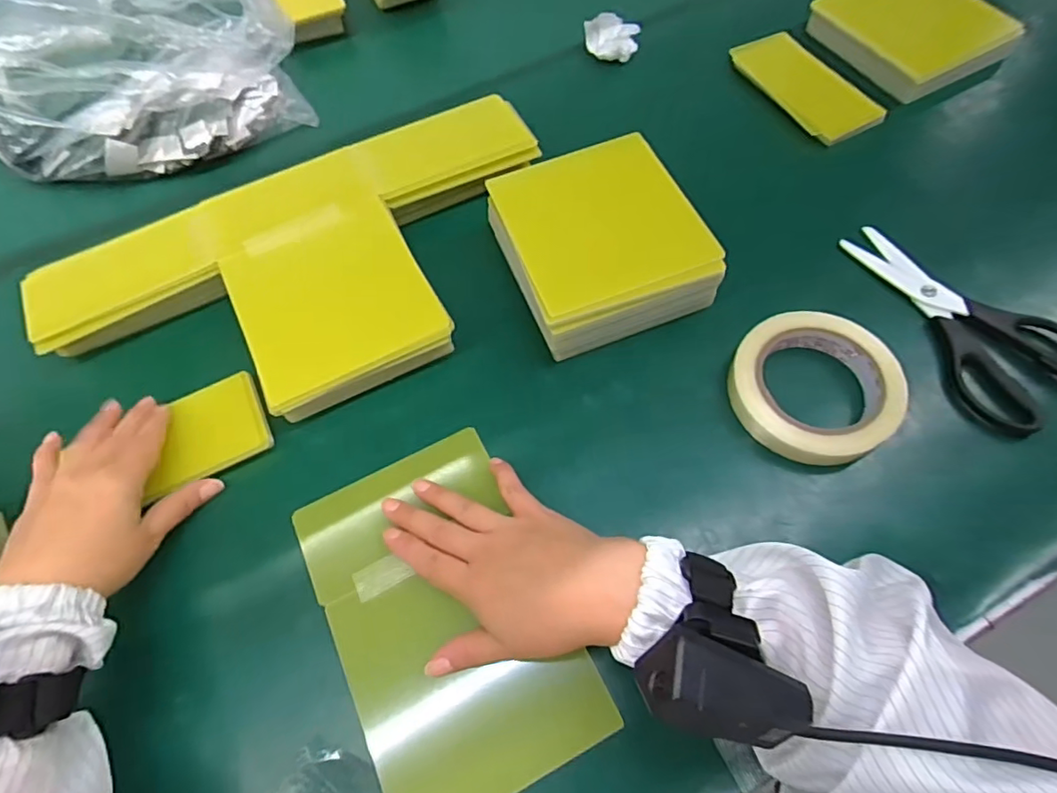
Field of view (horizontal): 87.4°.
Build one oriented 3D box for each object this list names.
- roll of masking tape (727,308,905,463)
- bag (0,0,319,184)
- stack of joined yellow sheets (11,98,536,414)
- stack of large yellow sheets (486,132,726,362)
[{"bbox_3d":[0.199,-0.006,0.388,0.107,0.031,0.104,-1,64,2],"label":"roll of masking tape"},{"bbox_3d":[-0.414,-0.354,0.548,0.306,0.113,0.289,-27,66,-10],"label":"bag"},{"bbox_3d":[-0.168,-0.096,0.443,0.411,0.042,0.216,-24,68,-9],"label":"stack of joined yellow sheets"},{"bbox_3d":[0.051,-0.119,0.432,0.136,0.060,0.154,-21,68,-8],"label":"stack of large yellow sheets"}]

